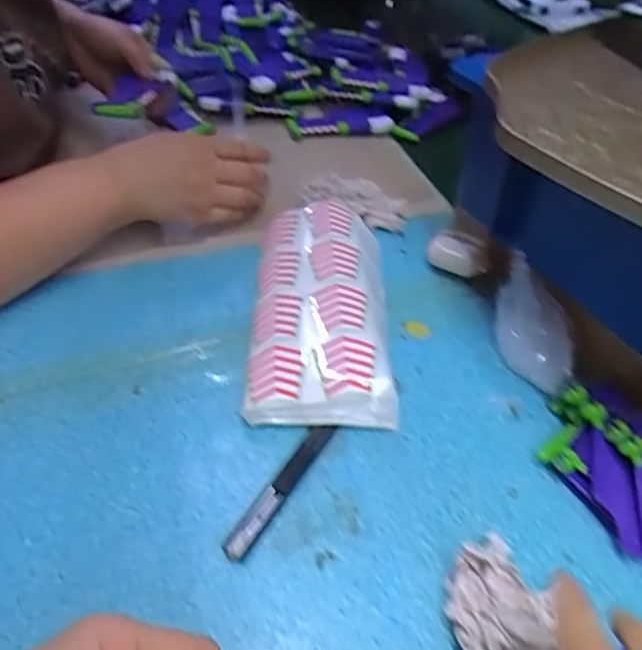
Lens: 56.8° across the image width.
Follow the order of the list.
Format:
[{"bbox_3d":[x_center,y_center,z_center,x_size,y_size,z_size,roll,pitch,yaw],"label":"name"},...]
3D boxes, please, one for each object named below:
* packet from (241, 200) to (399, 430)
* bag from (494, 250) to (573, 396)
[{"bbox_3d":[-0.002,-0.019,0.468,0.101,0.034,0.219,1,45,-2],"label":"packet"},{"bbox_3d":[0.154,0.001,0.434,0.038,0.059,0.080,-25,51,-25],"label":"bag"}]

